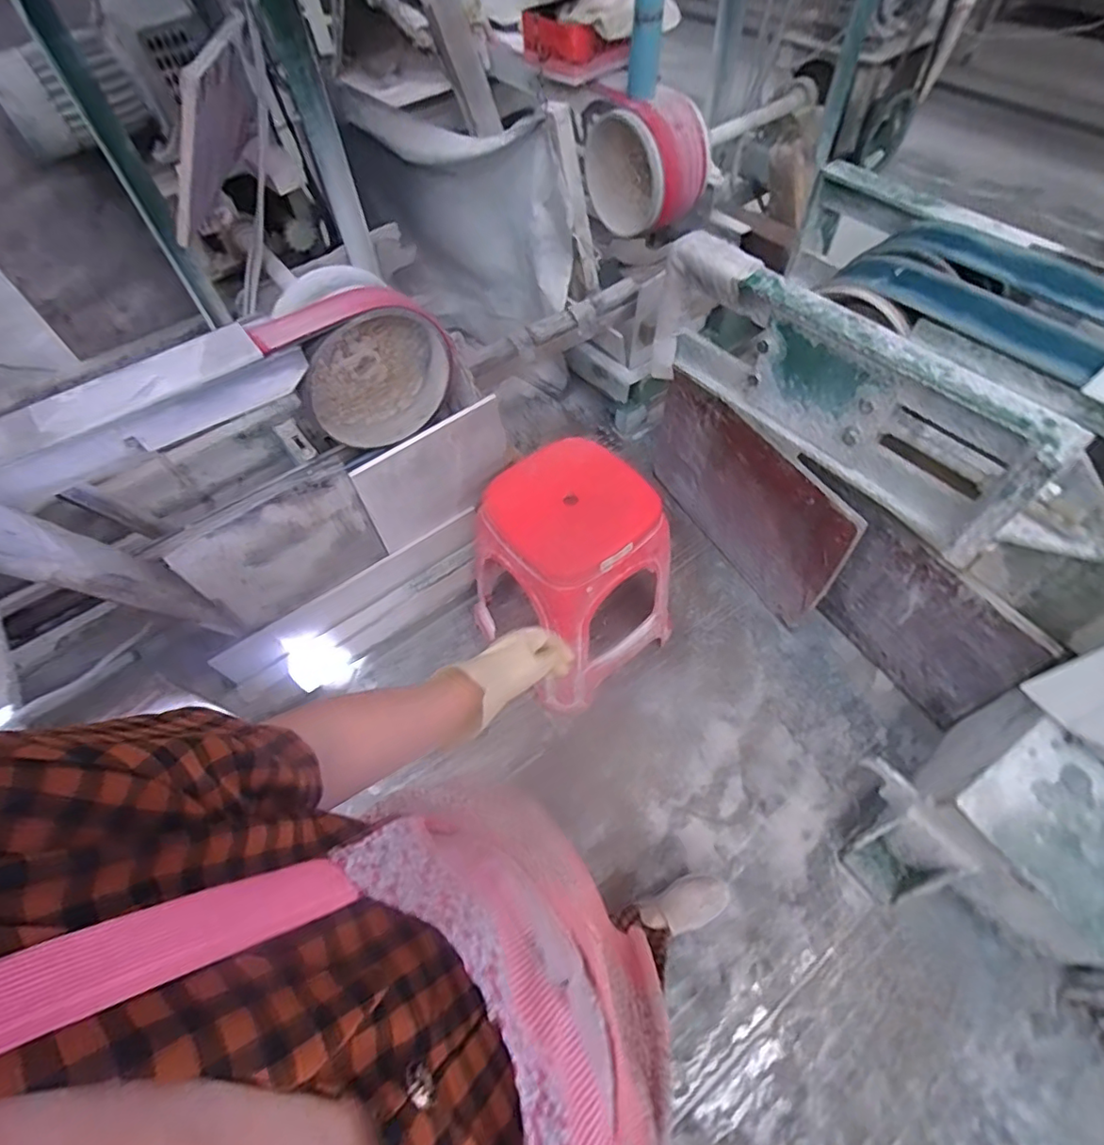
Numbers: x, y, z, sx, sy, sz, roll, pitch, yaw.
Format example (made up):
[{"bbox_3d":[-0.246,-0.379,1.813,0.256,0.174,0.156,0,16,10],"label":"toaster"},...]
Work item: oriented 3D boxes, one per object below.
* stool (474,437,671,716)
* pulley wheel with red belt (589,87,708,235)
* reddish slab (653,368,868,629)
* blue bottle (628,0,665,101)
[{"bbox_3d":[0.031,0.013,1.233,0.331,0.460,0.353,-36,62,-17],"label":"stool"},{"bbox_3d":[0.256,-1.067,1.487,0.196,0.269,0.304,-36,62,-17],"label":"pulley wheel with red belt"},{"bbox_3d":[0.451,-0.191,1.386,0.027,0.426,0.619,-24,61,-14],"label":"reddish slab"},{"bbox_3d":[0.217,-1.214,1.297,0.075,0.212,0.080,2,58,6],"label":"blue bottle"}]

